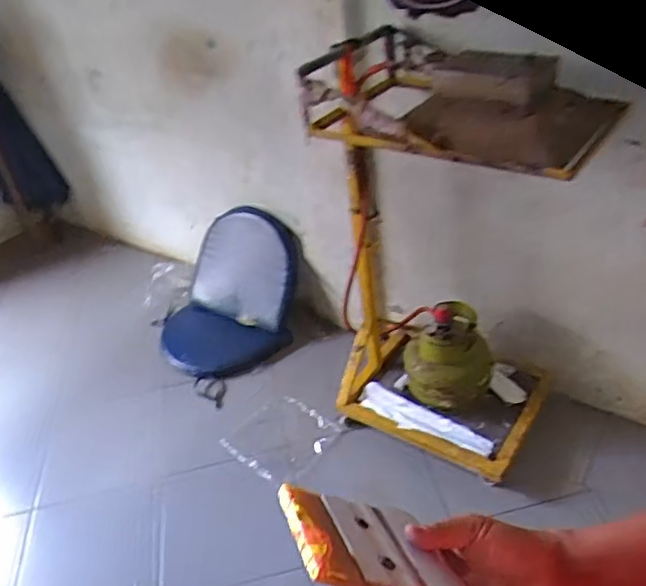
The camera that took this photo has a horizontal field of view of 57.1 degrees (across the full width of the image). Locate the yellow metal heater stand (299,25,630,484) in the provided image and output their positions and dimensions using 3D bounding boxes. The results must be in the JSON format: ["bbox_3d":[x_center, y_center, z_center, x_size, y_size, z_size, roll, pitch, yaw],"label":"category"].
[{"bbox_3d":[0.310,-0.061,1.536,0.586,1.120,0.419,12,41,27],"label":"yellow metal heater stand"}]

